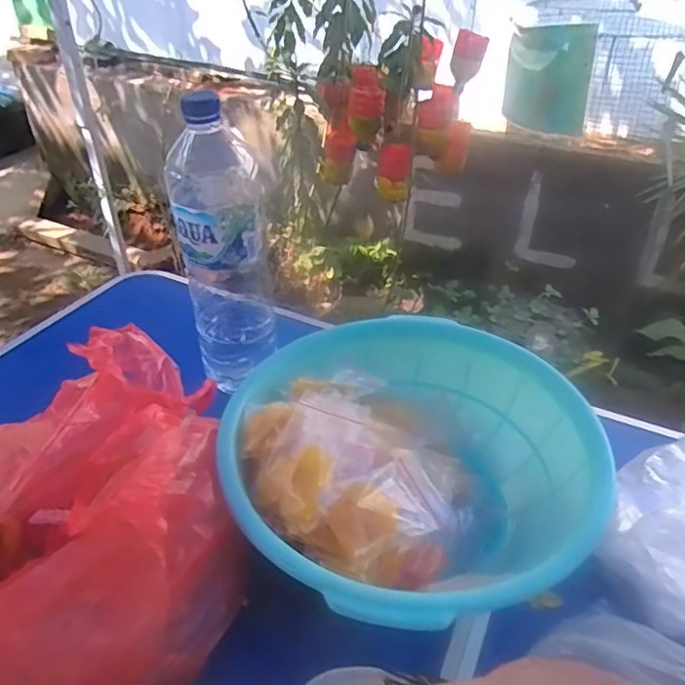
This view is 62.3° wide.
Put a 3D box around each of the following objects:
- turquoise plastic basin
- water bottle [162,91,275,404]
[{"bbox_3d":[0.053,0.097,0.486,0.282,0.110,0.290,2,36,-2],"label":"turquoise plastic basin"},{"bbox_3d":[-0.116,-0.093,0.558,0.085,0.282,0.080,-22,43,-30],"label":"water bottle"}]

